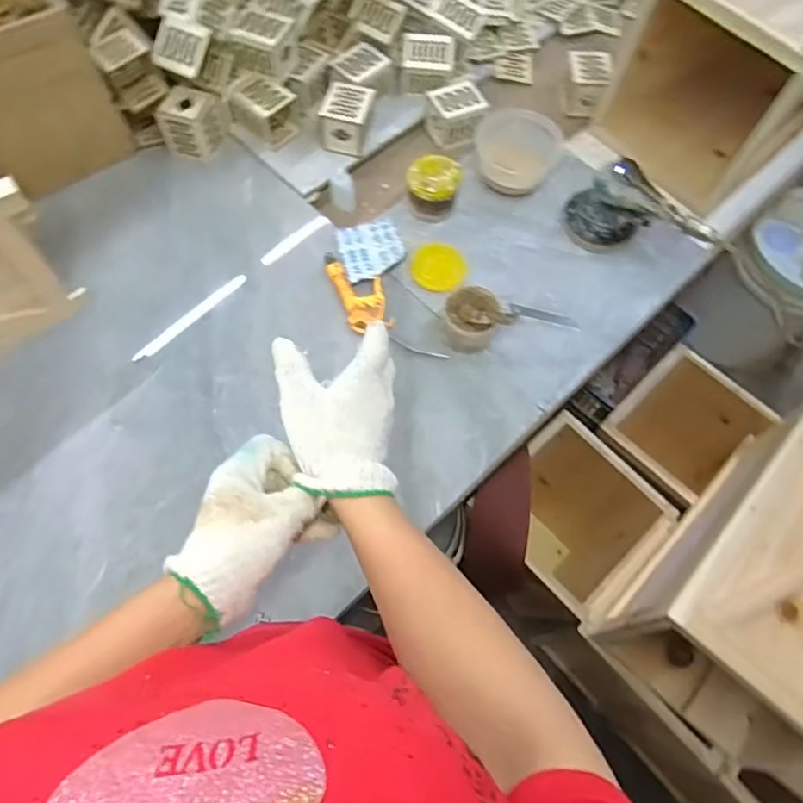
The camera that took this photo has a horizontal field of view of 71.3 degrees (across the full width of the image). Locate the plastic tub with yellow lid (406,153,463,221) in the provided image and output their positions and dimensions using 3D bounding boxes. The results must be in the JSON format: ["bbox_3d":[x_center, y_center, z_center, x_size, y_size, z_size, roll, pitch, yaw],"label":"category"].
[{"bbox_3d":[0.049,-0.326,0.854,0.076,0.056,0.070,1,67,-2],"label":"plastic tub with yellow lid"}]

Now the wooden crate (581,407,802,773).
[{"bbox_3d":[0.534,0.247,0.777,0.449,0.259,0.268,-40,74,-18],"label":"wooden crate"}]

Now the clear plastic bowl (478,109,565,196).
[{"bbox_3d":[0.180,-0.396,0.892,0.126,0.076,0.112,37,70,13],"label":"clear plastic bowl"}]

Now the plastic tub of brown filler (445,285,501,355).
[{"bbox_3d":[0.095,-0.115,0.775,0.070,0.052,0.074,1,67,-2],"label":"plastic tub of brown filler"}]

